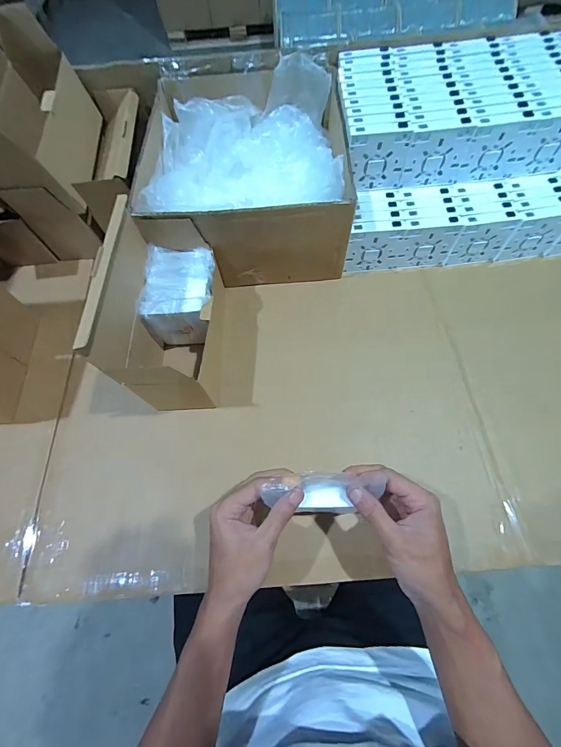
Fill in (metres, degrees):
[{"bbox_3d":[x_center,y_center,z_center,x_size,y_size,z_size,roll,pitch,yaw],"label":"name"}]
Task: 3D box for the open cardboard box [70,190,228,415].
[{"bbox_3d":[-0.146,-0.083,0.430,0.102,0.191,0.234,1,67,4],"label":"open cardboard box"}]

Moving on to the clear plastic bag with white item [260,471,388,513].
[{"bbox_3d":[0.041,0.117,0.317,0.113,0.024,0.036,-1,66,-2],"label":"clear plastic bag with white item"}]

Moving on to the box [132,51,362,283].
[{"bbox_3d":[-0.050,-0.332,0.550,0.294,0.159,0.331,-2,66,2],"label":"box"}]

